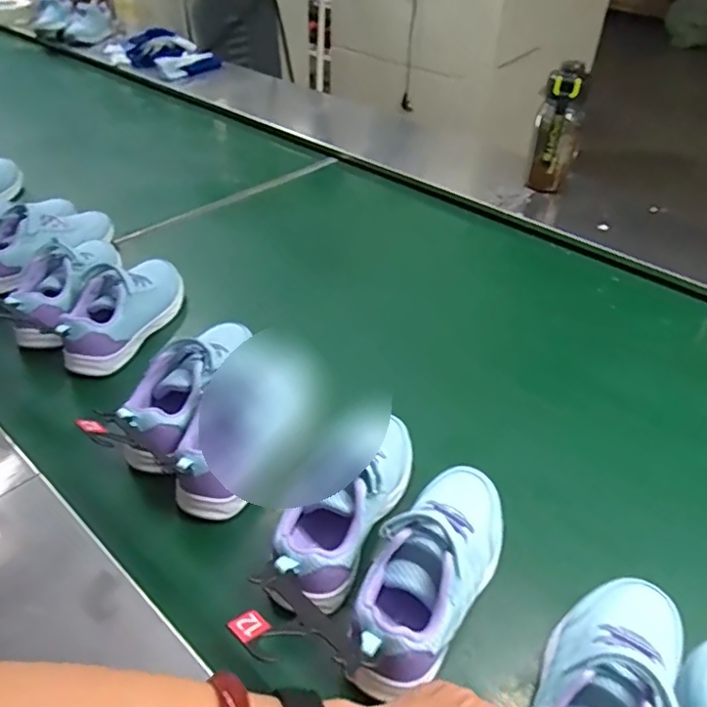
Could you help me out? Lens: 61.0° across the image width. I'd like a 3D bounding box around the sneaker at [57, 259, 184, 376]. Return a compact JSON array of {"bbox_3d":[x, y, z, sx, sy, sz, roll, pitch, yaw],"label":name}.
[{"bbox_3d":[-0.281,-0.055,0.733,0.077,0.079,0.196,14,40,14],"label":"sneaker"}]

